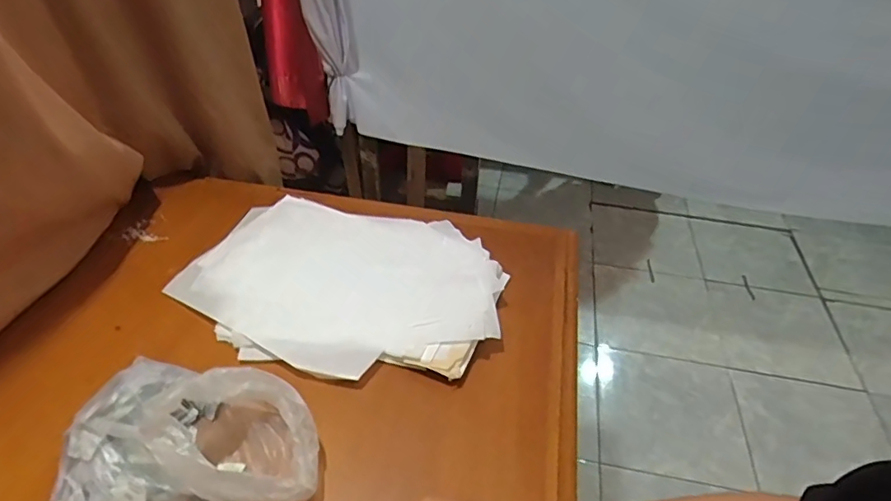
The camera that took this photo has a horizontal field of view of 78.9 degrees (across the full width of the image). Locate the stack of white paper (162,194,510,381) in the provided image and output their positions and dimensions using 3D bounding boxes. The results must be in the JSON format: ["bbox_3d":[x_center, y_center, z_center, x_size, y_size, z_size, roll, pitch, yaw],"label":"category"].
[{"bbox_3d":[-0.149,0.039,0.801,0.454,0.049,0.320,8,41,6],"label":"stack of white paper"}]

